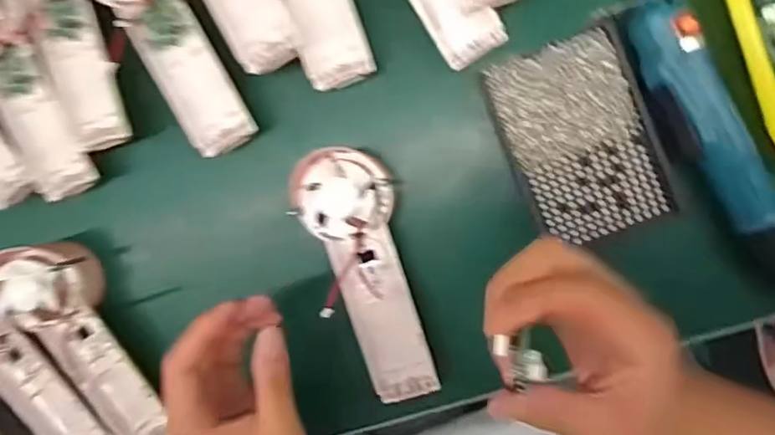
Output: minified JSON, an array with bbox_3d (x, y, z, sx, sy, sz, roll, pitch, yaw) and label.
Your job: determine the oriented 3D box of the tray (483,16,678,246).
[{"bbox_3d":[0.127,-0.050,0.394,0.089,0.012,0.129,-21,92,9],"label":"tray"}]

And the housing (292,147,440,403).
[{"bbox_3d":[-0.013,0.039,0.407,0.059,0.030,0.173,-17,93,8],"label":"housing"}]

